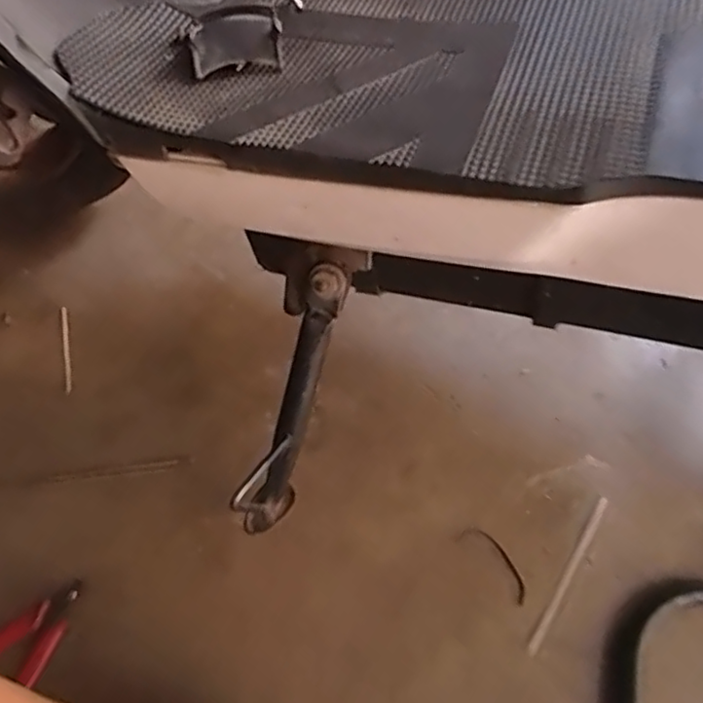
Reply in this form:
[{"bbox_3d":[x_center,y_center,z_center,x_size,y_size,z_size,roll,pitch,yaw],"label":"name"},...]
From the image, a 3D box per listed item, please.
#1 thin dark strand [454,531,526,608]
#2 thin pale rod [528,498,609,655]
[{"bbox_3d":[0.124,0.180,0.543,0.025,0.005,0.074,-37,65,-18],"label":"thin dark strand"},{"bbox_3d":[0.182,0.186,0.531,0.009,0.009,0.145,29,65,18],"label":"thin pale rod"}]

